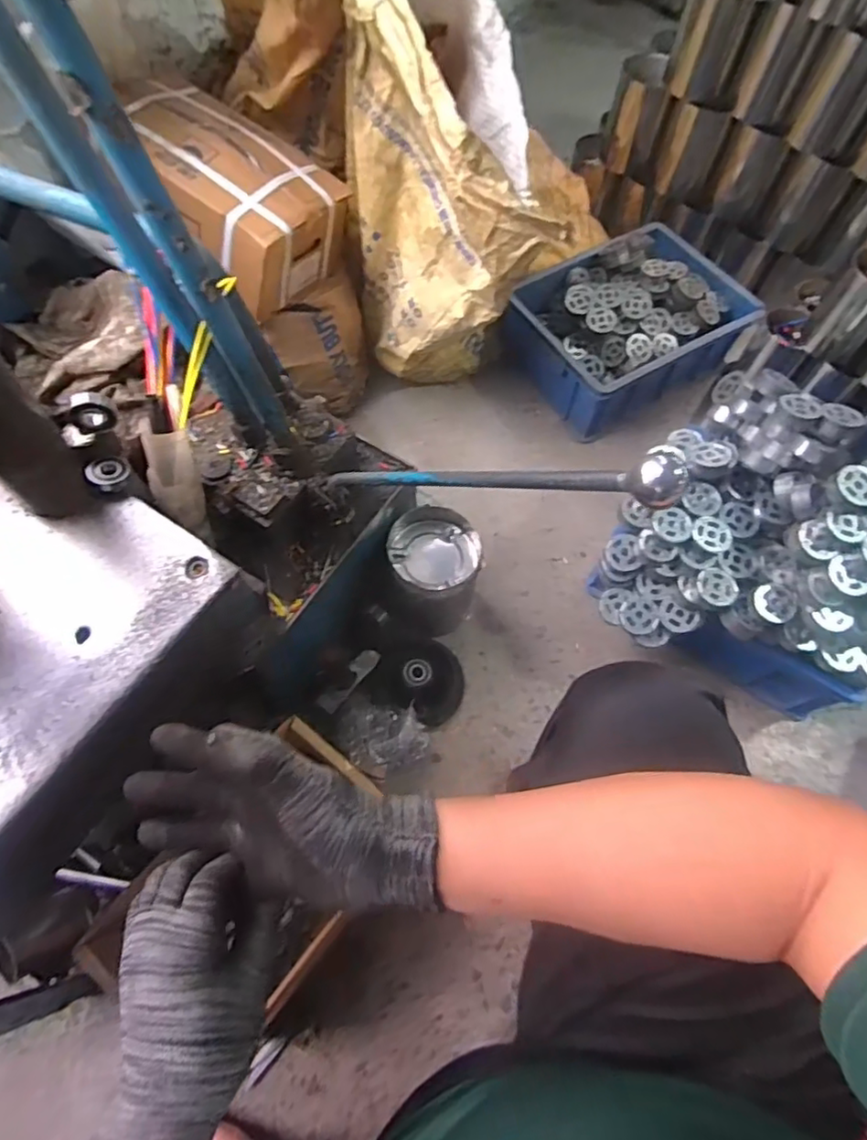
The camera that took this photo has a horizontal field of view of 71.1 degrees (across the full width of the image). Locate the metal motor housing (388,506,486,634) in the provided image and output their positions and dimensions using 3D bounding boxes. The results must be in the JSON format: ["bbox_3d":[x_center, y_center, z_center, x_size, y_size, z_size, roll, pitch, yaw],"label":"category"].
[{"bbox_3d":[0.000,0.006,0.880,0.122,0.167,0.126,1,64,-2],"label":"metal motor housing"}]

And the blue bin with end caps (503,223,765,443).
[{"bbox_3d":[0.374,-0.475,1.170,0.427,0.136,0.315,-32,70,-16],"label":"blue bin with end caps"}]

